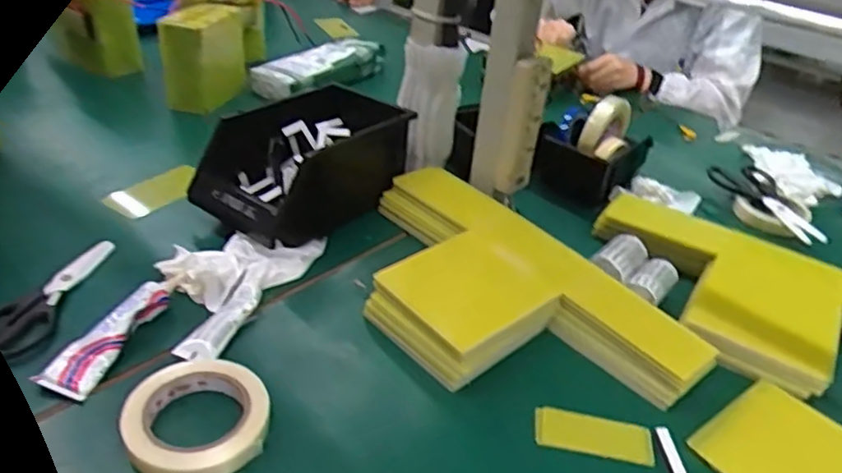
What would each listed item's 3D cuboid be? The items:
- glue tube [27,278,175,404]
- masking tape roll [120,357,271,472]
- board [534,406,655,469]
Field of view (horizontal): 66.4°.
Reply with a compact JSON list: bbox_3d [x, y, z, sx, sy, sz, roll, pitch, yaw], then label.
[{"bbox_3d":[-0.274,0.086,0.591,0.043,0.028,0.152,18,36,17],"label":"glue tube"},{"bbox_3d":[-0.182,0.149,0.530,0.111,0.033,0.110,-3,35,-14],"label":"masking tape roll"},{"bbox_3d":[0.157,0.182,0.587,0.106,0.009,0.042,9,34,5],"label":"board"}]

